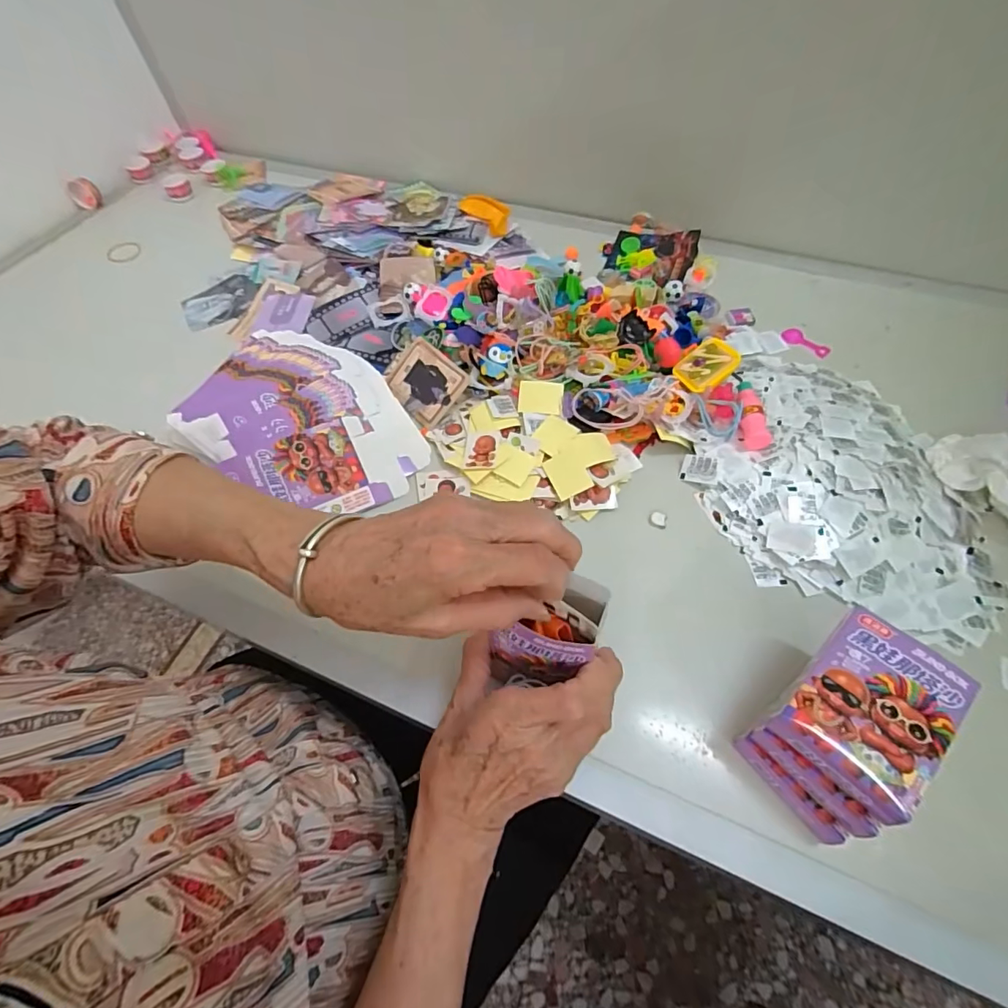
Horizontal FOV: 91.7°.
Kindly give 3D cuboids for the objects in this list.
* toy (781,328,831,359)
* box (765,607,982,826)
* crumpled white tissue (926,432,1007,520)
[{"bbox_3d":[0.311,-0.166,0.506,0.019,0.006,0.049,-39,65,-20],"label":"toy"},{"bbox_3d":[0.201,0.110,0.268,0.091,0.020,0.065,-40,65,-21],"label":"box"},{"bbox_3d":[0.381,-0.024,0.391,0.053,0.029,0.094,9,58,7],"label":"crumpled white tissue"}]

